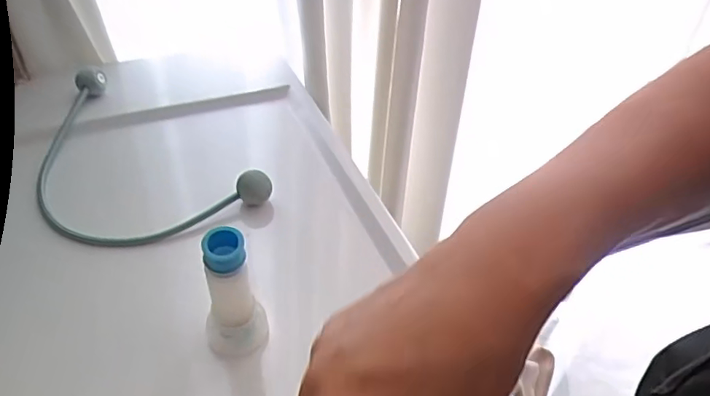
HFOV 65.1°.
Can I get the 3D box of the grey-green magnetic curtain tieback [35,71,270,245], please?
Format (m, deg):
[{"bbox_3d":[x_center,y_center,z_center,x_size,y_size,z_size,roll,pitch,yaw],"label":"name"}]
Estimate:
[{"bbox_3d":[-0.240,-0.034,0.550,0.282,0.038,0.160,29,48,26],"label":"grey-green magnetic curtain tieback"}]

